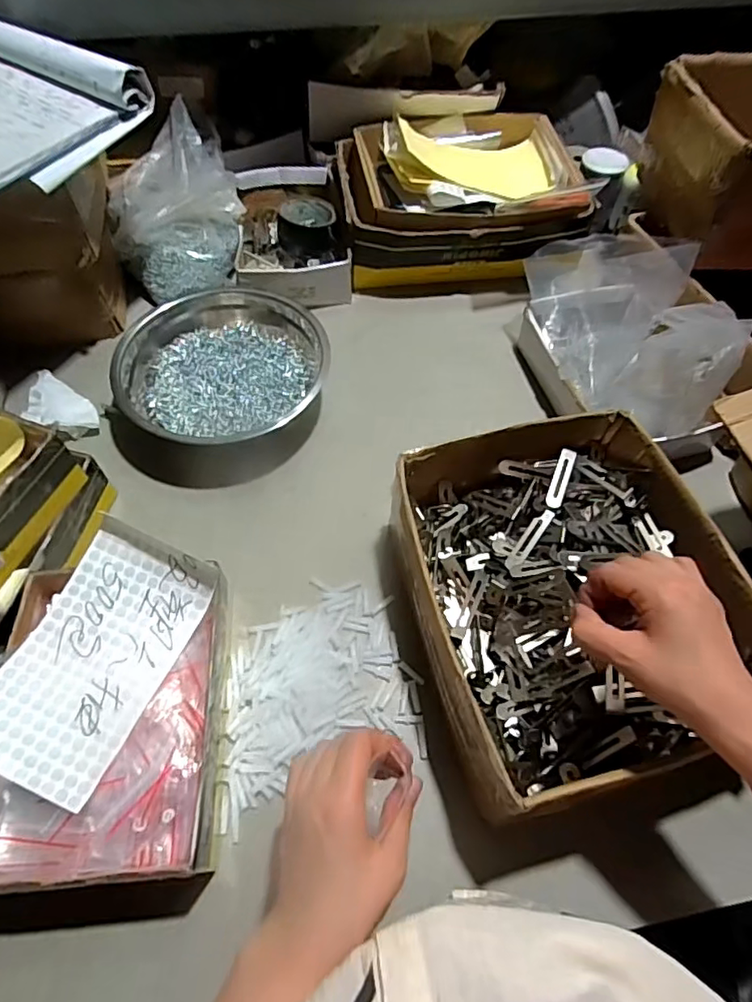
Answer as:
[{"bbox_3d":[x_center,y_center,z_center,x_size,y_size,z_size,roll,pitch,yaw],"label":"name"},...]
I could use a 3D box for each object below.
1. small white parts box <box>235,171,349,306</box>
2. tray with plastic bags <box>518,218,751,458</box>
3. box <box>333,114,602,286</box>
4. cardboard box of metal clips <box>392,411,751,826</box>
[{"bbox_3d":[-0.121,-0.392,0.837,0.156,0.054,0.252,-4,59,-3],"label":"small white parts box"},{"bbox_3d":[0.297,-0.204,0.699,0.173,0.180,0.294,-17,60,-11],"label":"tray with plastic bags"},{"bbox_3d":[0.120,-0.439,0.841,0.333,0.129,0.244,-6,59,-4],"label":"box"},{"bbox_3d":[0.172,0.088,0.531,0.259,0.118,0.315,-15,60,-10],"label":"cardboard box of metal clips"}]

